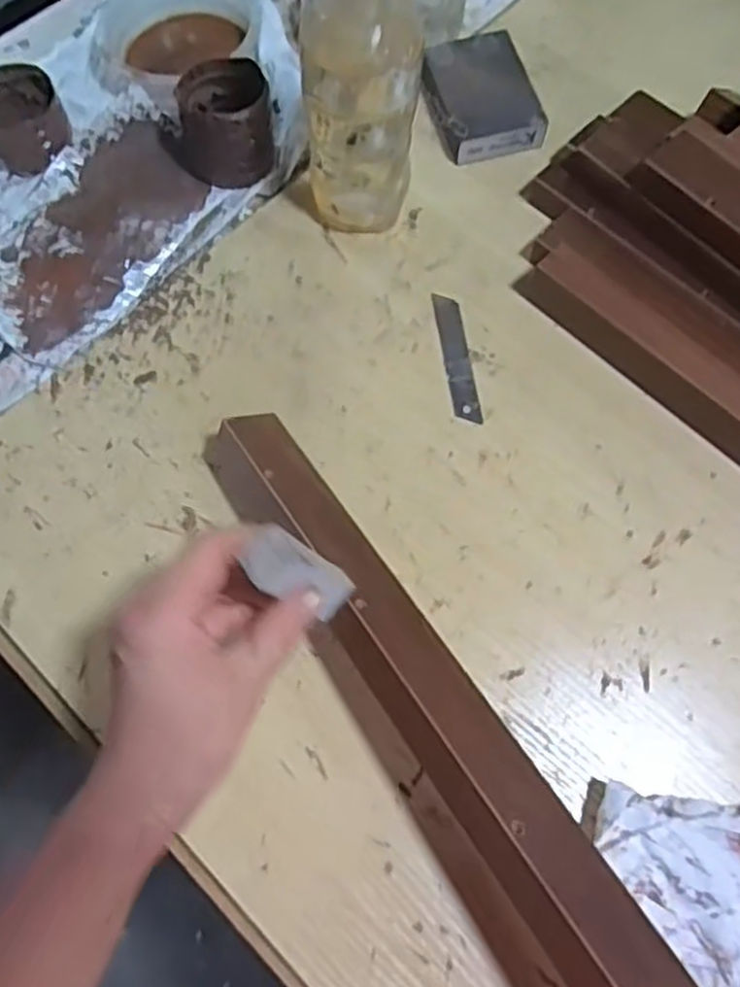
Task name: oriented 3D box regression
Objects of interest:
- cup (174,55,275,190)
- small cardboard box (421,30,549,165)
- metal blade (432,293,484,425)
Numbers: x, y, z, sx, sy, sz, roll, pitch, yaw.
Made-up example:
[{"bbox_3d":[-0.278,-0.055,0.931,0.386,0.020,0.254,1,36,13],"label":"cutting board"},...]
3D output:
[{"bbox_3d":[-0.108,-0.275,0.558,0.070,0.054,0.067,0,69,1],"label":"cup"},{"bbox_3d":[0.084,-0.301,0.578,0.076,0.028,0.102,-17,70,-6],"label":"small cardboard box"},{"bbox_3d":[0.059,-0.094,0.514,0.018,0.004,0.100,-8,69,-2],"label":"metal blade"}]

